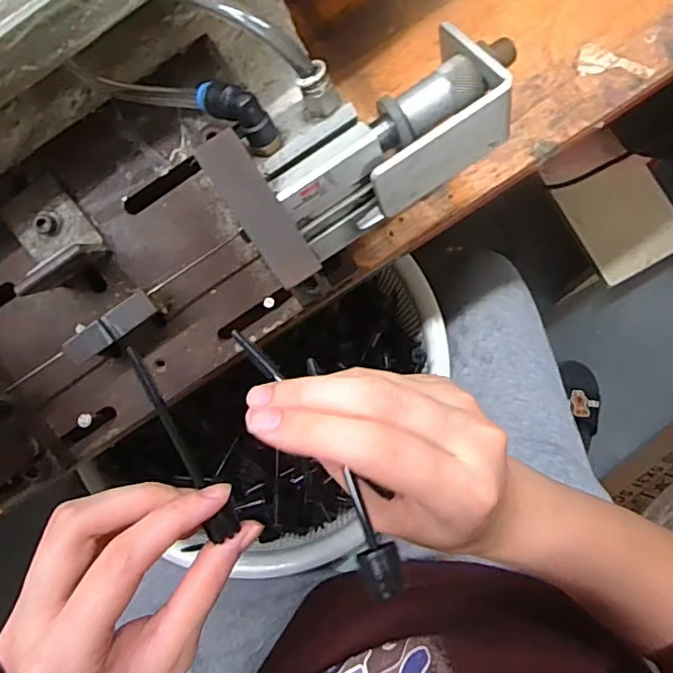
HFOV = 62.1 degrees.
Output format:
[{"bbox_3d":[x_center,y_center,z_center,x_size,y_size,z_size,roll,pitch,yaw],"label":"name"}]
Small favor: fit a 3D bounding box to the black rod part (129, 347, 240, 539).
[{"bbox_3d":[-0.065,0.044,0.231,0.012,0.009,0.085,-27,92,2],"label":"black rod part"}]

